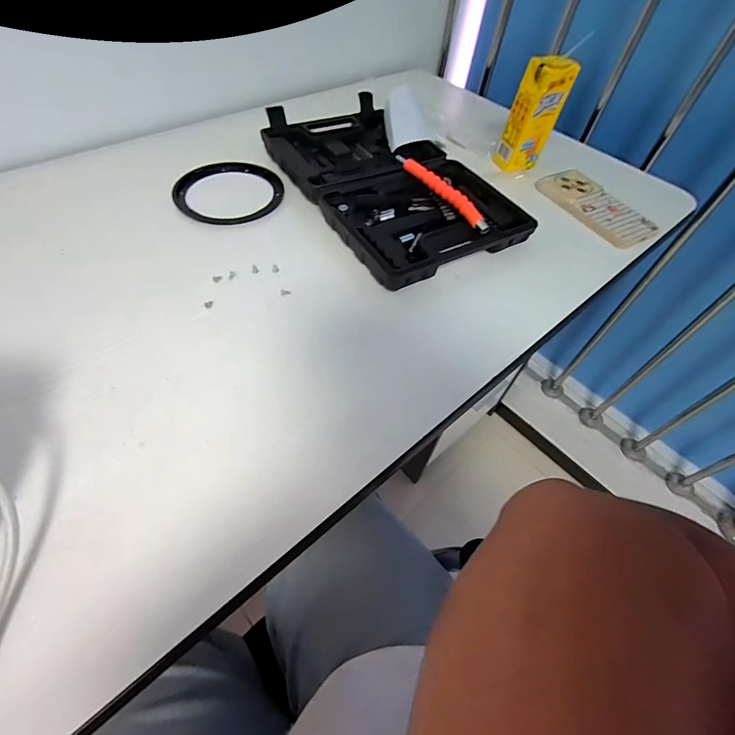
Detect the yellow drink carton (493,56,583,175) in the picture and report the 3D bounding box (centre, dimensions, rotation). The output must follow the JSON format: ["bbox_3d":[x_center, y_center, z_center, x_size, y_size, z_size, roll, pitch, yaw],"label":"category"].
[{"bbox_3d":[0.226,-0.342,0.534,0.052,0.126,0.045,-21,58,-18],"label":"yellow drink carton"}]

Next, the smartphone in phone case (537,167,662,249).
[{"bbox_3d":[0.307,-0.217,0.524,0.072,0.018,0.158,-26,60,-23],"label":"smartphone in phone case"}]

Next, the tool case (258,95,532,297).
[{"bbox_3d":[0.022,-0.249,0.506,0.220,0.039,0.361,-23,59,-19],"label":"tool case"}]

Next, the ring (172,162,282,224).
[{"bbox_3d":[-0.175,-0.225,0.496,0.130,0.010,0.130,2,54,-3],"label":"ring"}]

